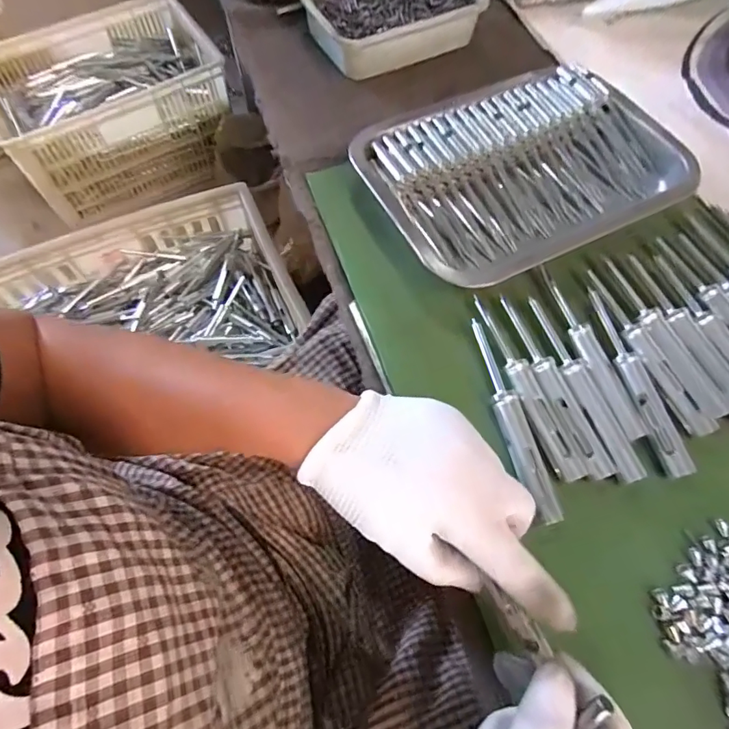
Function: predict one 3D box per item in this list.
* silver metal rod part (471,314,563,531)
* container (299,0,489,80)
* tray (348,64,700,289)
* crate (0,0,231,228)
[{"bbox_3d":[0.099,0.034,0.325,0.016,0.010,0.143,-12,66,-6],"label":"silver metal rod part"},{"bbox_3d":[0.028,-0.379,0.517,0.180,0.042,0.122,-24,68,-11],"label":"container"},{"bbox_3d":[0.134,-0.168,0.416,0.254,0.037,0.193,-25,68,-12],"label":"tray"},{"bbox_3d":[-0.562,-0.578,1.088,0.474,0.222,0.344,-24,68,-11],"label":"crate"}]

